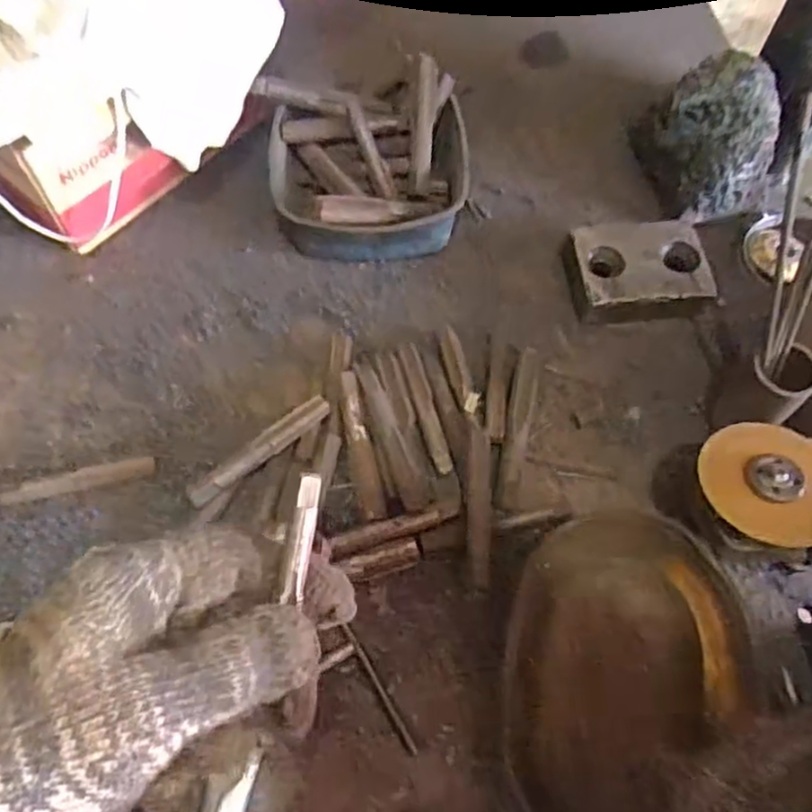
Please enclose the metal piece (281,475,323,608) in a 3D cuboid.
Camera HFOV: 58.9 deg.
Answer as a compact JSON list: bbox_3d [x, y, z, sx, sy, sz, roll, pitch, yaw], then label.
[{"bbox_3d":[-0.039,0.050,0.275,0.009,0.004,0.048,7,92,2],"label":"metal piece"}]

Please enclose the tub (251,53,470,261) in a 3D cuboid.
[{"bbox_3d":[-0.031,-0.184,0.569,0.156,0.077,0.136,-4,63,-5],"label":"tub"}]

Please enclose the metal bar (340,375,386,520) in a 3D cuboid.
[{"bbox_3d":[-0.031,0.027,0.499,0.014,0.013,0.106,-10,64,-8],"label":"metal bar"}]

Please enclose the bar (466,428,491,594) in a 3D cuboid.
[{"bbox_3d":[0.048,0.065,0.472,0.017,0.010,0.105,4,63,-1],"label":"bar"}]

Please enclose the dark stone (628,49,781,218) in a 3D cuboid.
[{"bbox_3d":[0.239,-0.209,0.564,0.078,0.094,0.093,-14,64,-10],"label":"dark stone"}]

